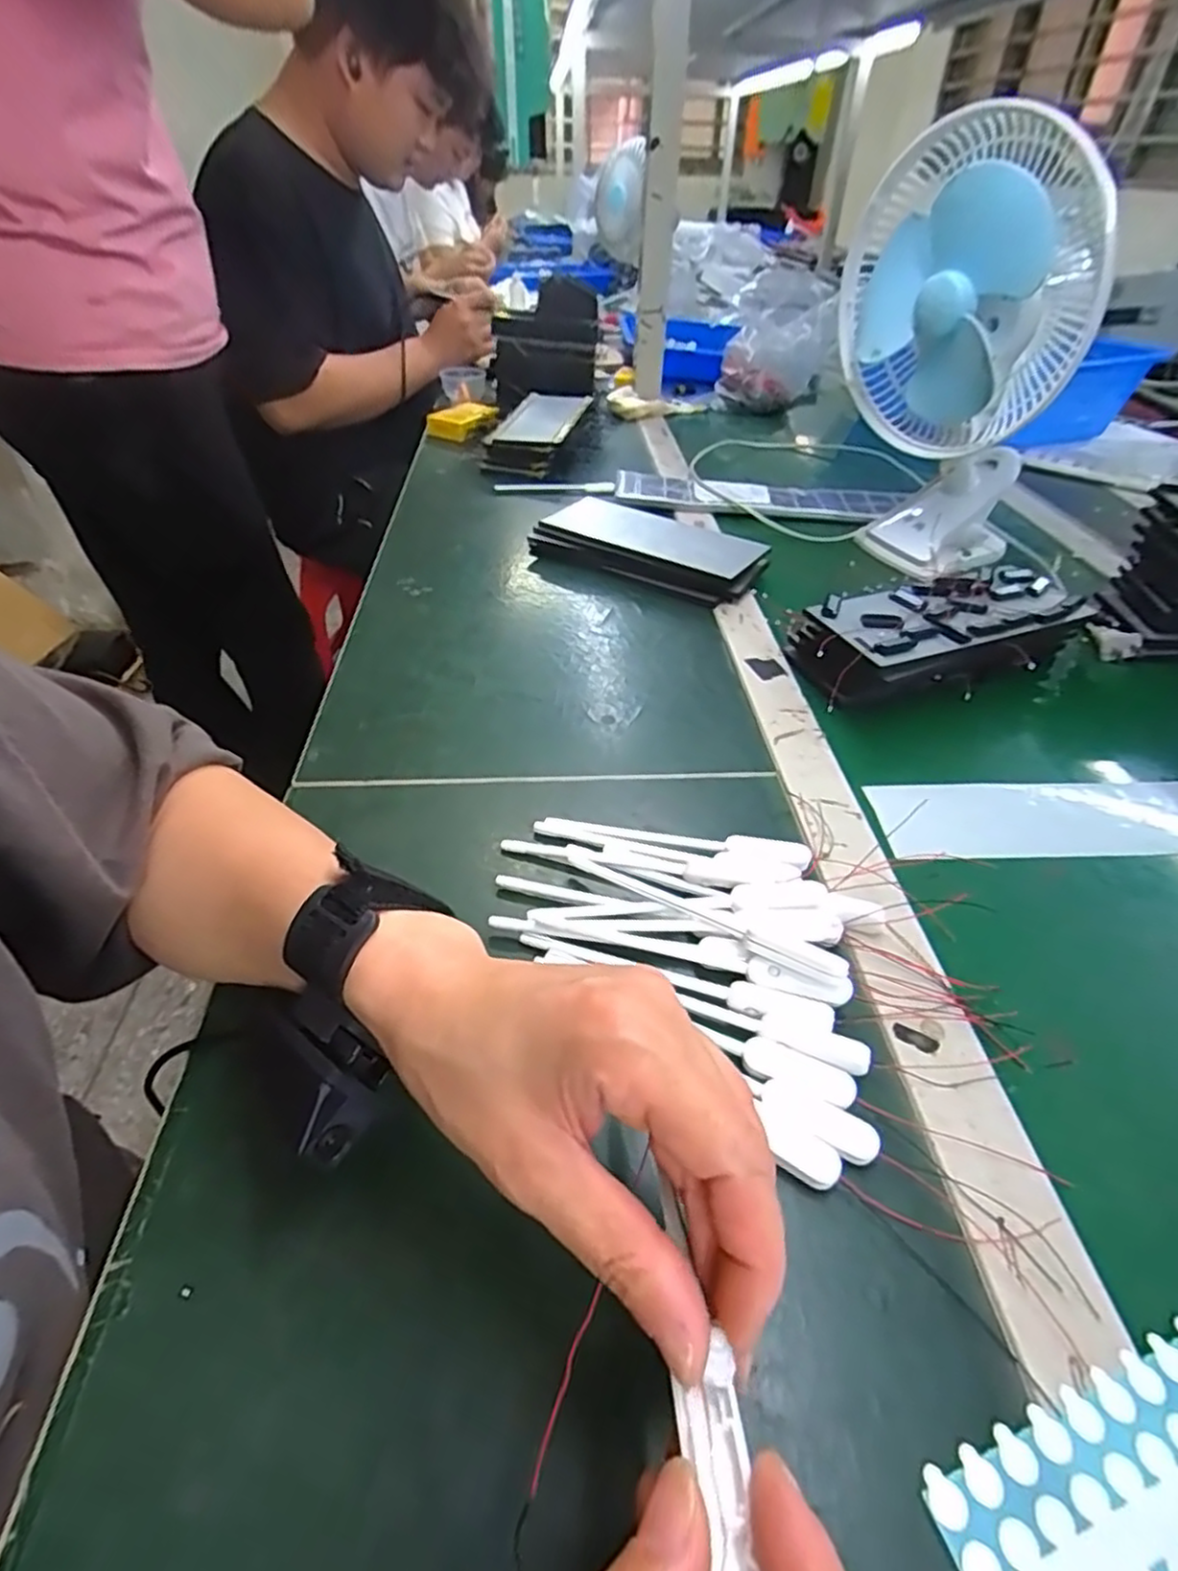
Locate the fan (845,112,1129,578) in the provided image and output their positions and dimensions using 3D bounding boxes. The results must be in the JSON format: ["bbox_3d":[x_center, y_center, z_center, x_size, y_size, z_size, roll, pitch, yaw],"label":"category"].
[{"bbox_3d":[0.312,-0.367,0.605,0.137,0.325,0.208,-35,53,-21],"label":"fan"}]

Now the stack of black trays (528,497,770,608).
[{"bbox_3d":[0.054,-0.226,0.654,0.215,0.035,0.104,26,48,24],"label":"stack of black trays"}]

